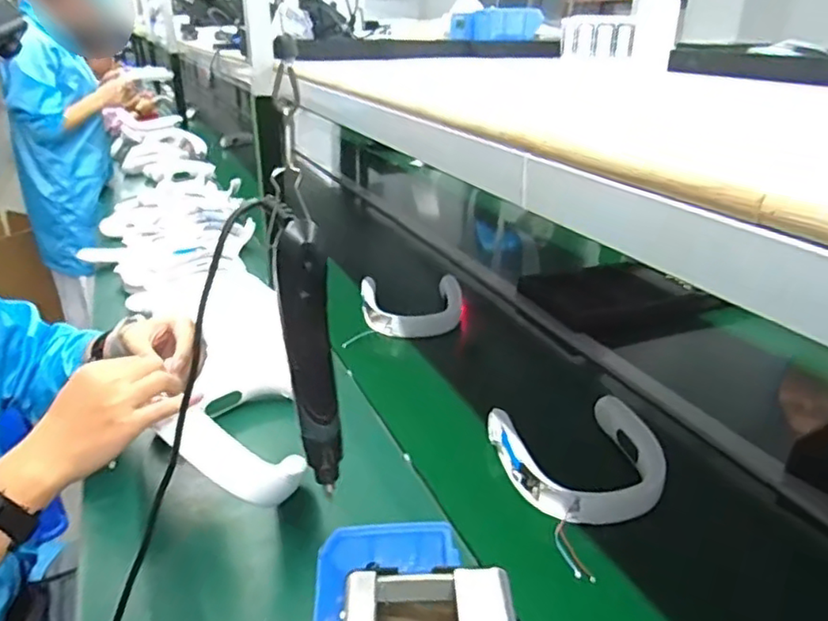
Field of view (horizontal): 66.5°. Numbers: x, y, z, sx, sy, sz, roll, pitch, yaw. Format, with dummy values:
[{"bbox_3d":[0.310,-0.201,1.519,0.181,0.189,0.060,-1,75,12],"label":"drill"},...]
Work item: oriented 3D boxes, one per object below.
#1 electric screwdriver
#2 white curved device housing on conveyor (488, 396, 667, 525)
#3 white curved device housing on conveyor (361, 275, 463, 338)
[{"bbox_3d":[-0.077,0.039,0.469,0.037,0.202,0.031,-3,25,-8],"label":"electric screwdriver"},{"bbox_3d":[0.218,0.191,0.833,0.194,0.045,0.194,-5,25,-11],"label":"white curved device housing on conveyor"},{"bbox_3d":[-0.003,-0.011,1.279,0.198,0.059,0.178,-4,25,-9],"label":"white curved device housing on conveyor"}]

